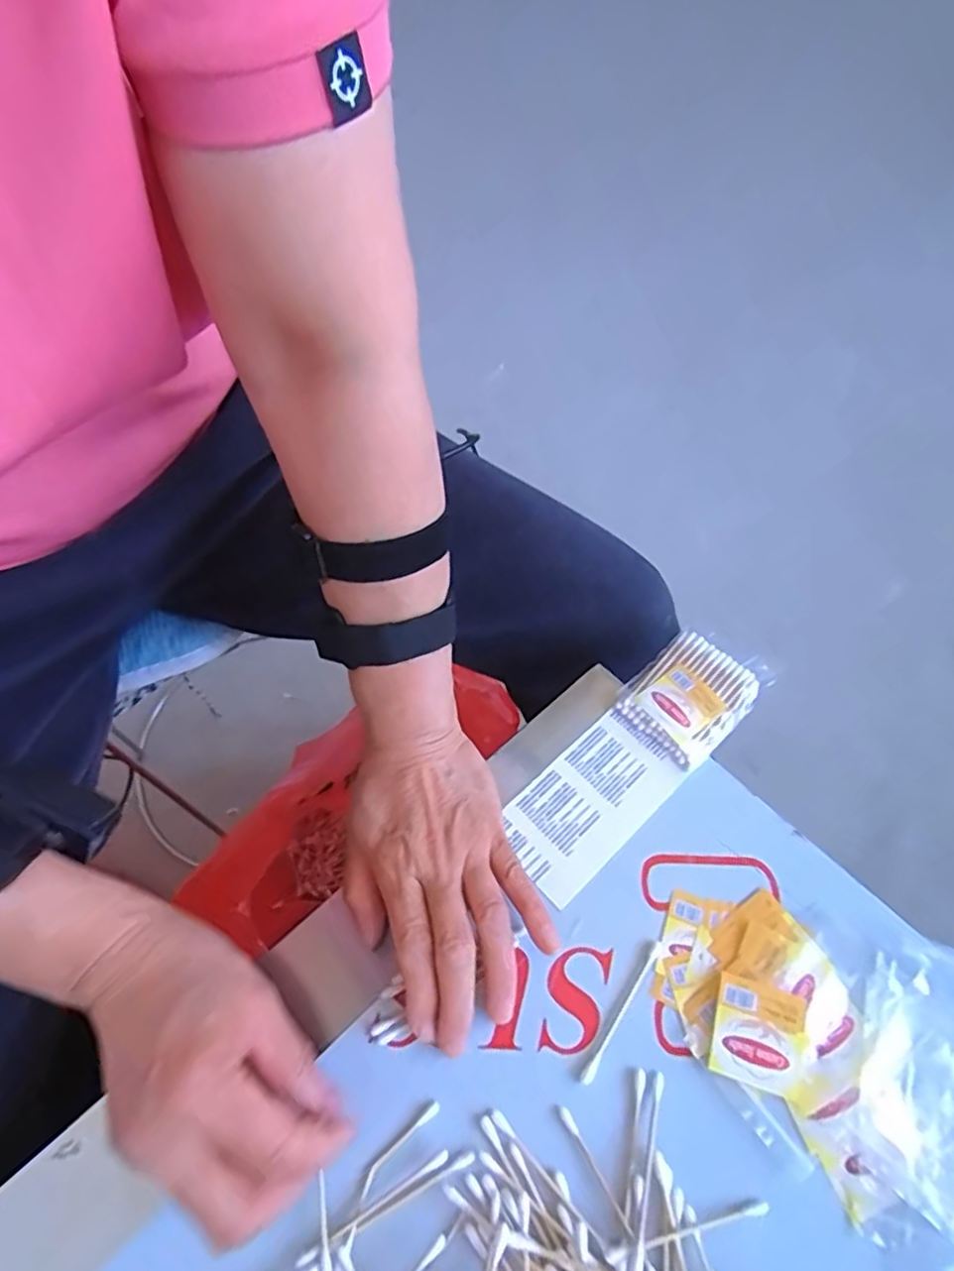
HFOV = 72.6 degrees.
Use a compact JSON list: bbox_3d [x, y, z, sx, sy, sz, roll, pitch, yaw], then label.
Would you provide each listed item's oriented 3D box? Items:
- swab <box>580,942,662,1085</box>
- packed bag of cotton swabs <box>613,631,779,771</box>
[{"bbox_3d":[0.071,0.181,0.314,0.006,0.004,0.071,30,63,22],"label":"swab"},{"bbox_3d":[0.131,0.035,0.398,0.082,0.015,0.061,-39,61,-20],"label":"packed bag of cotton swabs"}]

